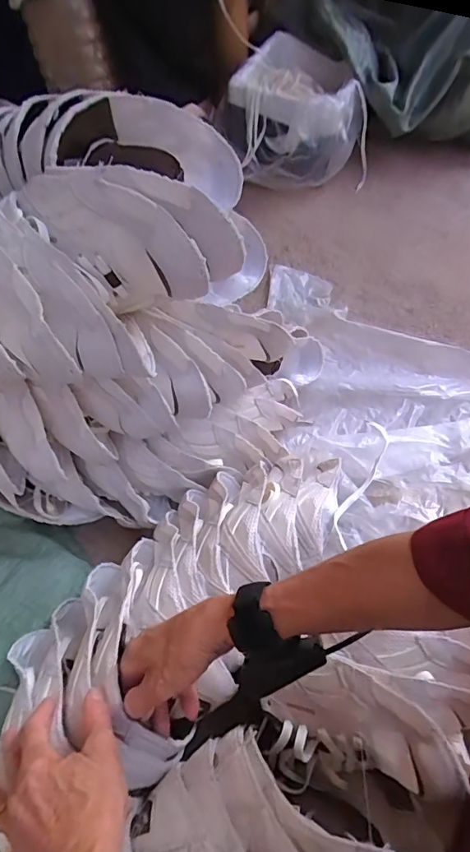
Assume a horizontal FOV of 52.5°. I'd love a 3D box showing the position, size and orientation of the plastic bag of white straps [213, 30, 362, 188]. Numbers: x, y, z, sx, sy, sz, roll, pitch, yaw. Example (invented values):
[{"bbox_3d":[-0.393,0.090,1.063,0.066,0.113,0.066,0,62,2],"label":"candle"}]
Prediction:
[{"bbox_3d":[0.114,-0.687,1.052,0.322,0.182,0.321,1,53,3],"label":"plastic bag of white straps"}]

